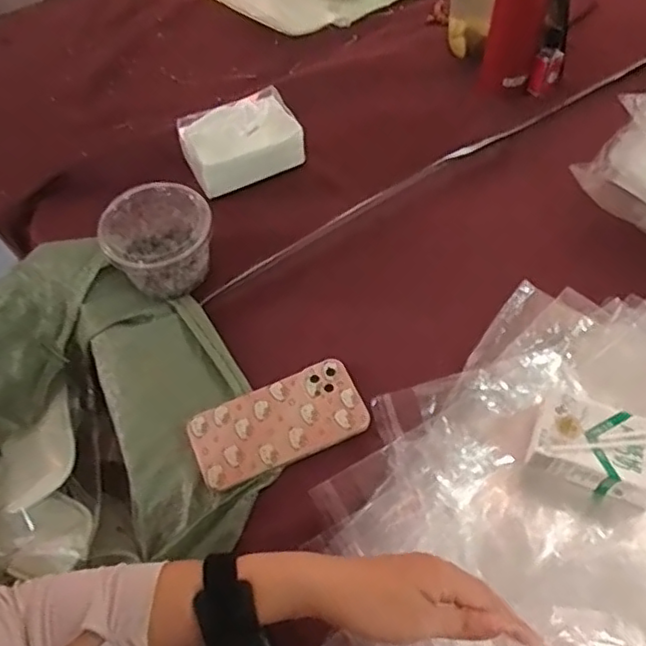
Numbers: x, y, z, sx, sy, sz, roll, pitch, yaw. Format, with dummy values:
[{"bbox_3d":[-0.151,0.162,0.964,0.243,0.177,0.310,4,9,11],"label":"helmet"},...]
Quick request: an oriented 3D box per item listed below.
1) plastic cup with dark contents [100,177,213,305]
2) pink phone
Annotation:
[{"bbox_3d":[-0.180,-0.093,0.691,0.113,0.076,0.106,-2,57,2],"label":"plastic cup with dark contents"},{"bbox_3d":[-0.043,0.096,0.601,0.165,0.007,0.082,-23,58,-11],"label":"pink phone"}]

